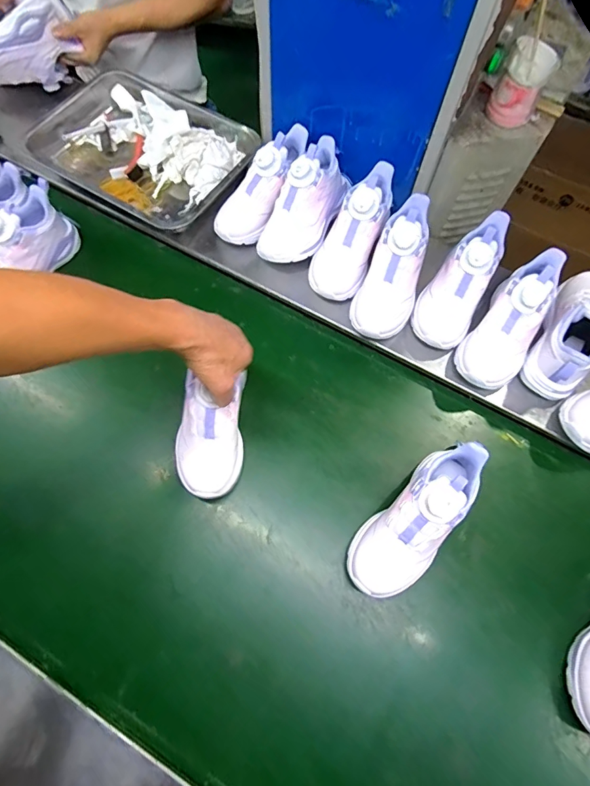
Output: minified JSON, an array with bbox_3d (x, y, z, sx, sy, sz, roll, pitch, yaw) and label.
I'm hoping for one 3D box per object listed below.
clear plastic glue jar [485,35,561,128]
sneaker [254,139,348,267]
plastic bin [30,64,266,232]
[{"bbox_3d":[0.307,-0.417,0.568,0.060,0.078,0.062,0,68,0],"label":"clear plastic glue jar"},{"bbox_3d":[0.018,-0.296,0.652,0.085,0.086,0.213,28,87,11],"label":"sneaker"},{"bbox_3d":[-0.269,-0.430,0.743,0.370,0.066,0.269,23,70,9],"label":"plastic bin"}]

